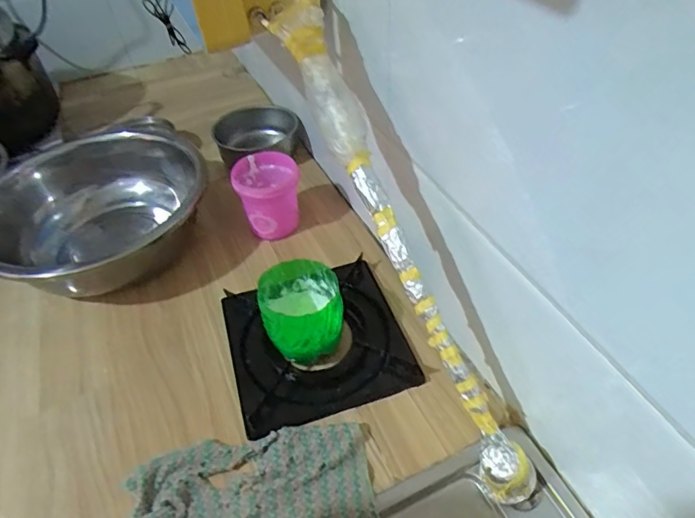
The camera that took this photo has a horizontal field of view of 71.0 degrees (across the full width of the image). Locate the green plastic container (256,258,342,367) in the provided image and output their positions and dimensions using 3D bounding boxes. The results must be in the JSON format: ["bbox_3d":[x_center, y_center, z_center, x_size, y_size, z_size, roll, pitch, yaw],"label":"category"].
[{"bbox_3d":[-0.053,0.065,0.573,0.087,0.093,0.087,-3,46,3],"label":"green plastic container"}]

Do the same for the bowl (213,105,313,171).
[{"bbox_3d":[-0.162,-0.224,0.915,0.162,0.067,0.144,-19,47,-12],"label":"bowl"}]

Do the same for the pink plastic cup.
[{"bbox_3d":[-0.118,-0.096,0.737,0.088,0.099,0.088,-3,46,3],"label":"pink plastic cup"}]

